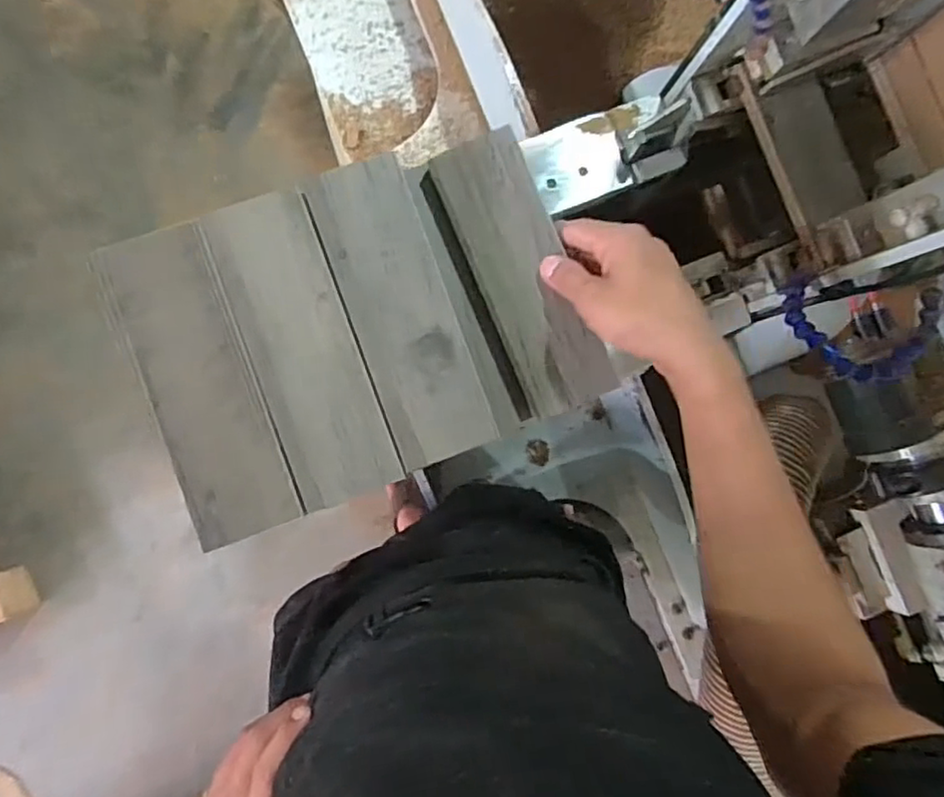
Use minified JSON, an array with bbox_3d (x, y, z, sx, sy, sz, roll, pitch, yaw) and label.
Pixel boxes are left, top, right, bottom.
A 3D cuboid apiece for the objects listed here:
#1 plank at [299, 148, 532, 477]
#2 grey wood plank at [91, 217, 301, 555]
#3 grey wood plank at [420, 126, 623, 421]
[{"bbox_3d":[-0.042,-0.058,0.428,0.082,0.015,0.199,-23,89,-5],"label":"plank"},{"bbox_3d":[-0.173,-0.008,0.407,0.064,0.011,0.198,-21,89,-5],"label":"grey wood plank"},{"bbox_3d":[0.033,-0.088,0.464,0.072,0.024,0.196,-21,90,-5],"label":"grey wood plank"}]

